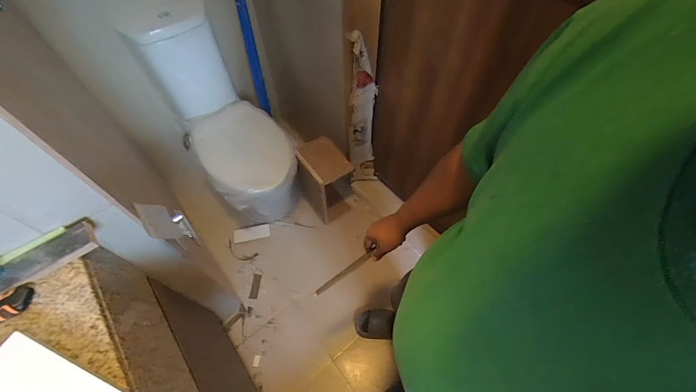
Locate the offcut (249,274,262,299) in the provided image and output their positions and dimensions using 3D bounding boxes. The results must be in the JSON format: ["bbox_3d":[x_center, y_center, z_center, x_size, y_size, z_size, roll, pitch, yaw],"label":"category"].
[{"bbox_3d":[-0.432,0.422,1.415,0.036,0.012,0.110,4,57,3],"label":"offcut"}]

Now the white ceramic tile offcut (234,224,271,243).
[{"bbox_3d":[-0.489,0.187,1.538,0.177,0.016,0.077,-9,61,-15],"label":"white ceramic tile offcut"}]

